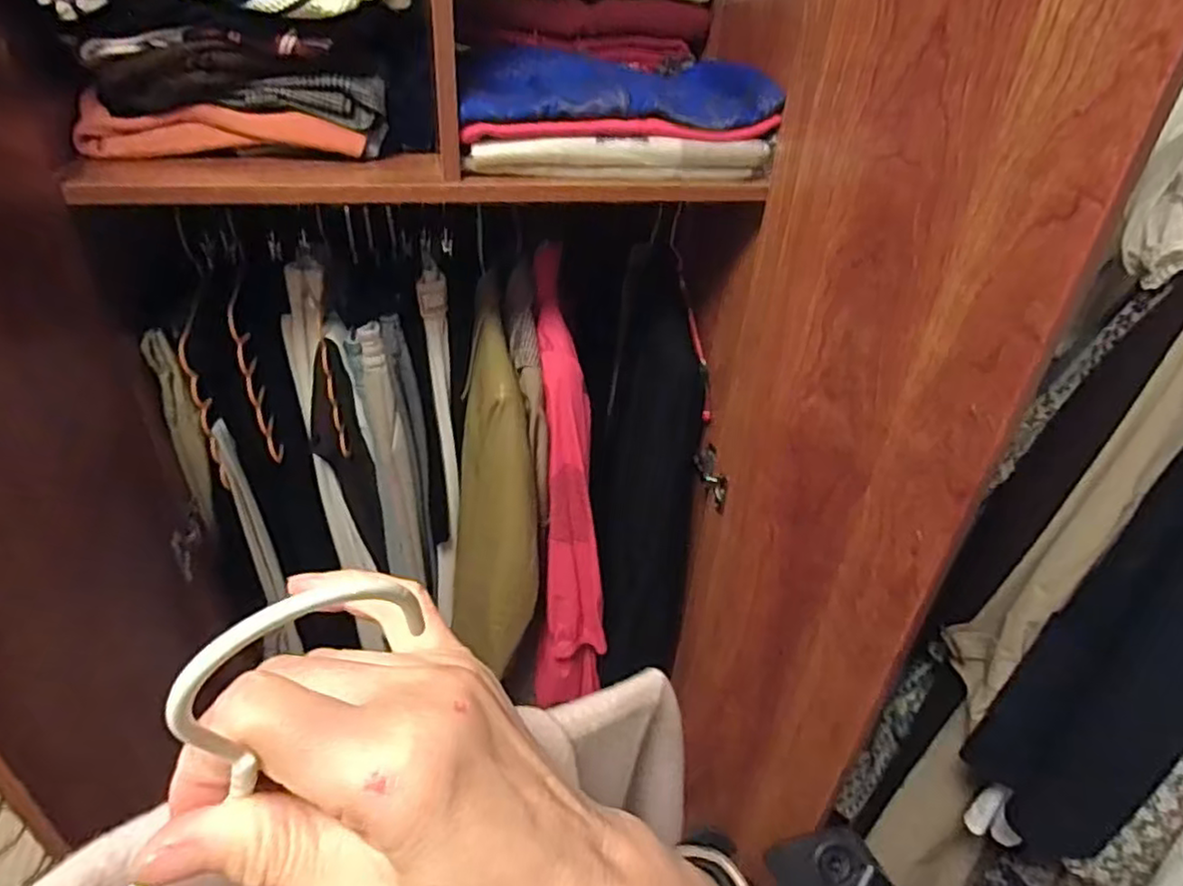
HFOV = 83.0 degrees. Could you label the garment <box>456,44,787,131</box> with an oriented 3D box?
[{"bbox_3d":[0.020,-0.377,0.707,0.313,0.050,0.206,-4,35,-10],"label":"garment"}]

